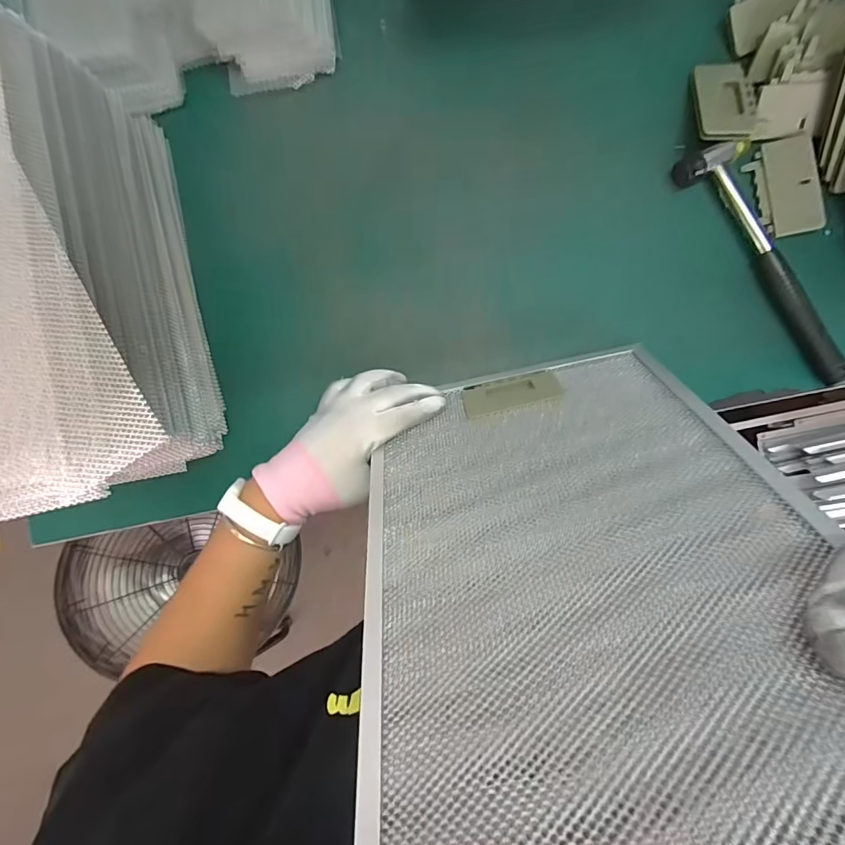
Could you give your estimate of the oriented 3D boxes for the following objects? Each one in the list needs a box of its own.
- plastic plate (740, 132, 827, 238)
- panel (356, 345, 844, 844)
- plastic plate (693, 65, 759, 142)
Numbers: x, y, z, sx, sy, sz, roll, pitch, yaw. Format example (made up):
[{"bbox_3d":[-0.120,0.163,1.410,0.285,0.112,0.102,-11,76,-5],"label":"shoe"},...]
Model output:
[{"bbox_3d":[0.334,-0.216,0.406,0.053,0.006,0.085,-12,88,5],"label":"plastic plate"},{"bbox_3d":[0.087,0.061,0.289,0.248,0.330,0.031,-14,126,7],"label":"panel"},{"bbox_3d":[0.271,-0.289,0.402,0.049,0.006,0.079,2,77,4],"label":"plastic plate"}]

